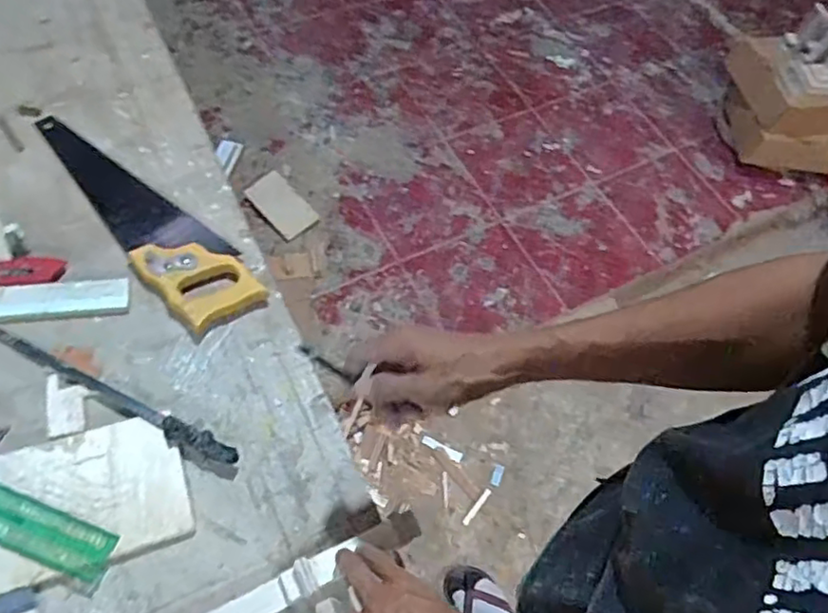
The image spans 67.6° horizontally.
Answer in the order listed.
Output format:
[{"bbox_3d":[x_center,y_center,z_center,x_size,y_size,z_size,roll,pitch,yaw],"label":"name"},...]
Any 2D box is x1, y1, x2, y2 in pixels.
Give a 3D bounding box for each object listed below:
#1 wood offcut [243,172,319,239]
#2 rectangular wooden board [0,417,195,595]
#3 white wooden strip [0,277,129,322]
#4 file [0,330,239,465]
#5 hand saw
[{"bbox_3d":[-0.333,-0.259,1.548,0.105,0.021,0.197,-34,70,-23],"label":"wood offcut"},{"bbox_3d":[-0.355,0.194,0.597,0.250,0.010,0.134,-13,63,-17],"label":"rectangular wooden board"},{"bbox_3d":[-0.459,-0.004,0.692,0.254,0.007,0.048,-5,63,-13],"label":"white wooden strip"},{"bbox_3d":[-0.322,0.098,0.657,0.305,0.026,0.027,24,61,7],"label":"file"},{"bbox_3d":[-0.352,-0.119,0.777,0.409,0.022,0.100,40,64,15],"label":"hand saw"}]

